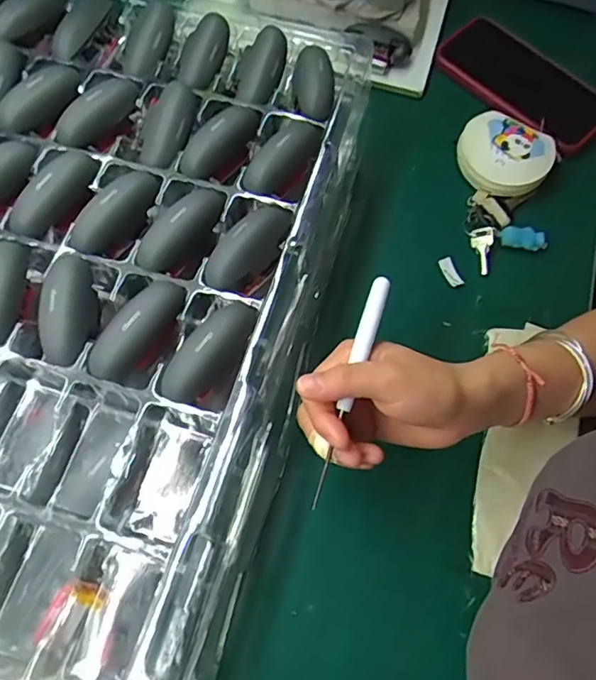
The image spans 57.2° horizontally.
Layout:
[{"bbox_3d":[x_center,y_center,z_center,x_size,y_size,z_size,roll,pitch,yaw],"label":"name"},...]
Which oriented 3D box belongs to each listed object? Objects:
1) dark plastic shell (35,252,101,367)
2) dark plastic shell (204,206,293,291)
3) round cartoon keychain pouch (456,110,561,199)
[{"bbox_3d":[-0.131,-0.020,0.309,0.027,0.019,0.066,-1,68,-3],"label":"dark plastic shell"},{"bbox_3d":[-0.028,-0.057,0.327,0.067,0.021,0.029,-39,75,-16],"label":"dark plastic shell"},{"bbox_3d":[0.180,-0.161,0.479,0.079,0.027,0.069,23,69,7],"label":"round cartoon keychain pouch"}]

